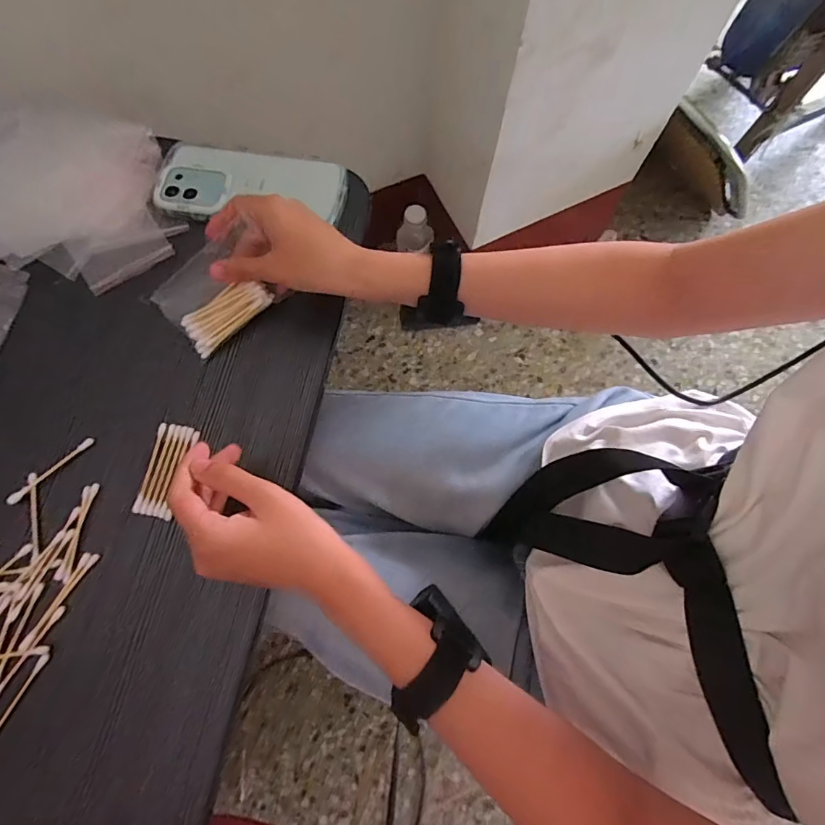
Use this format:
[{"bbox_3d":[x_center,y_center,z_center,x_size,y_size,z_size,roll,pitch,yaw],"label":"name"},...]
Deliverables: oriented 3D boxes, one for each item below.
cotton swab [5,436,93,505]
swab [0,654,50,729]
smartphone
[{"bbox_3d":[-0.277,0.044,0.344,0.009,0.009,0.068,44,78,11],"label":"cotton swab"},{"bbox_3d":[-0.269,0.198,0.302,0.007,0.007,0.069,28,75,7],"label":"swab"},{"bbox_3d":[-0.149,-0.207,0.413,0.170,0.014,0.075,9,74,2],"label":"smartphone"}]

